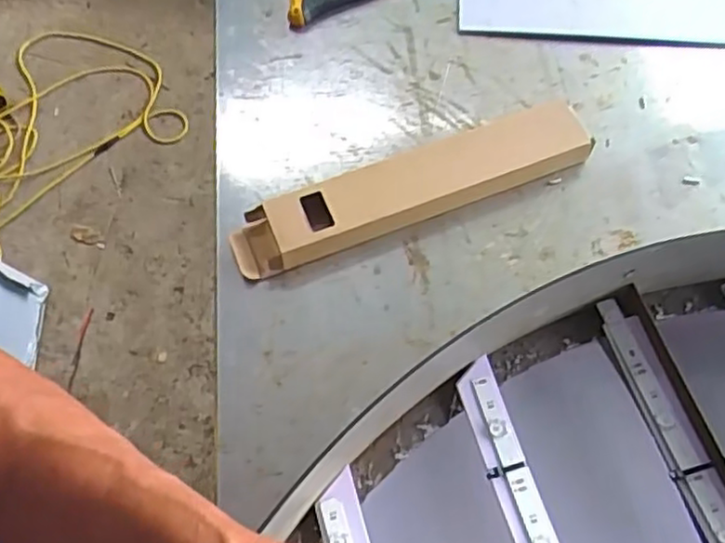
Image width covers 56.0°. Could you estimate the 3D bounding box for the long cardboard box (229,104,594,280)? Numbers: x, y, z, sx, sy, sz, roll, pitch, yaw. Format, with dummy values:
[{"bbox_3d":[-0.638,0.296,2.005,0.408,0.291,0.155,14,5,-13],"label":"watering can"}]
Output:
[{"bbox_3d":[0.048,-0.081,0.644,0.348,0.038,0.071,-23,63,-8],"label":"long cardboard box"}]

